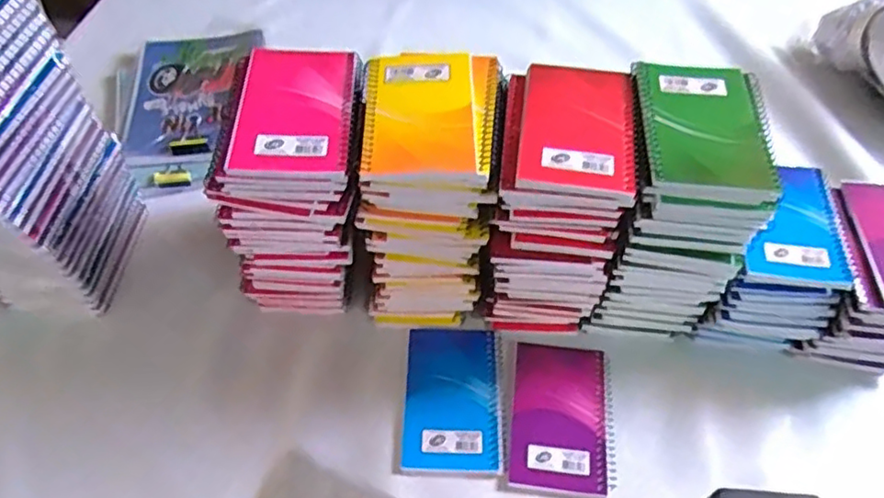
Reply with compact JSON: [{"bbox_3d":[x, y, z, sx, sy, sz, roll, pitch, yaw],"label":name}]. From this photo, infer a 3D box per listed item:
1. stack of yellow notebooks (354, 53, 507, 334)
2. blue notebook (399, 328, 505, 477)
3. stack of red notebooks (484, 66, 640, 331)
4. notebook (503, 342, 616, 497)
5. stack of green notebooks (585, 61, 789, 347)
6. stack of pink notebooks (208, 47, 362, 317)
[{"bbox_3d":[-0.011,-0.040,0.558,0.106,0.215,0.136,5,52,2],"label":"stack of yellow notebooks"},{"bbox_3d":[0.010,0.127,0.552,0.083,0.006,0.132,2,52,0],"label":"blue notebook"},{"bbox_3d":[0.093,-0.031,0.549,0.099,0.207,0.131,6,53,3],"label":"stack of red notebooks"},{"bbox_3d":[0.102,0.142,0.546,0.085,0.006,0.131,7,53,4],"label":"notebook"},{"bbox_3d":[0.194,-0.027,0.552,0.097,0.215,0.134,9,53,5],"label":"stack of green notebooks"},{"bbox_3d":[-0.121,-0.044,0.547,0.117,0.207,0.129,0,52,-2],"label":"stack of pink notebooks"}]

